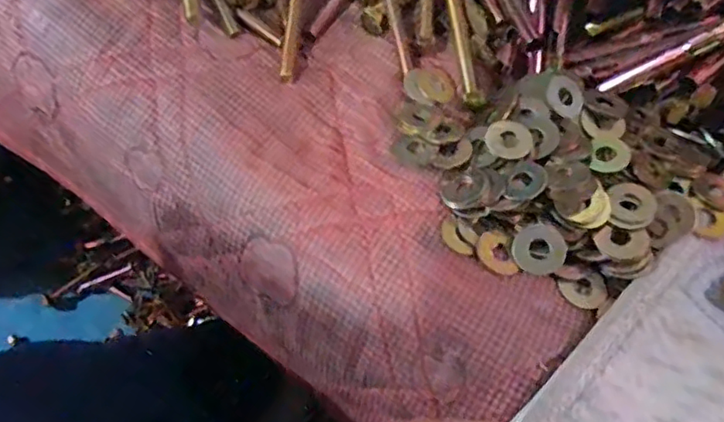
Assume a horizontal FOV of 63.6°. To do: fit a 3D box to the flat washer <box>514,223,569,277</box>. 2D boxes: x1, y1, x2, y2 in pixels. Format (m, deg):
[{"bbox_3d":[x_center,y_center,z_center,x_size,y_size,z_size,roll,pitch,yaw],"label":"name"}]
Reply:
[{"bbox_3d":[0.088,0.019,0.289,0.025,0.004,0.027,-3,67,7],"label":"flat washer"}]

